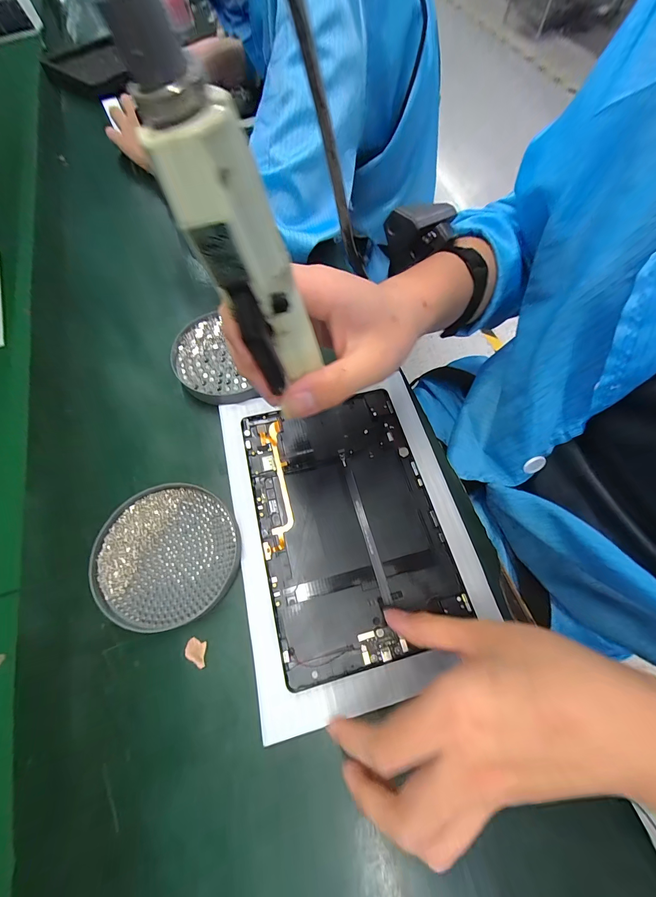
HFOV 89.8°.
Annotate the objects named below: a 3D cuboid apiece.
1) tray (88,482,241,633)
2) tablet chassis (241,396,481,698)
[{"bbox_3d":[-0.134,0.087,0.277,0.112,0.017,0.110,0,65,0],"label":"tray"},{"bbox_3d":[0.017,0.059,0.298,0.154,0.008,0.230,-13,66,-6],"label":"tablet chassis"}]

